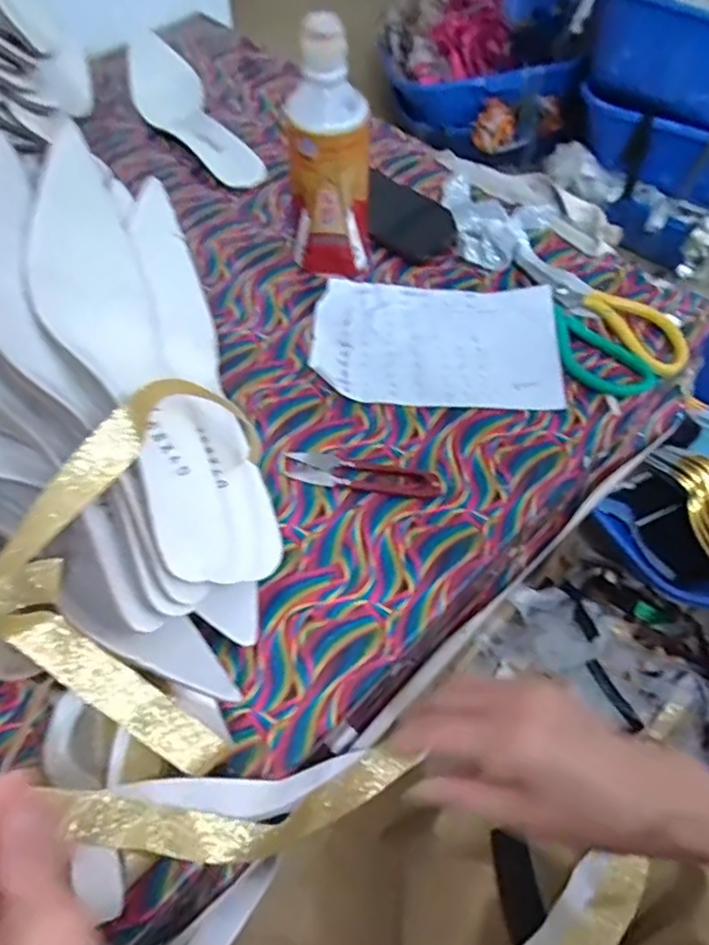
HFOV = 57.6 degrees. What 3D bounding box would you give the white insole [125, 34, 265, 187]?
[{"bbox_3d":[-0.181,-0.391,0.694,0.073,0.042,0.245,-27,62,-16],"label":"white insole"}]

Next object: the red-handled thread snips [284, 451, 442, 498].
[{"bbox_3d":[0.006,0.000,0.480,0.114,0.006,0.028,8,58,5],"label":"red-handled thread snips"}]

